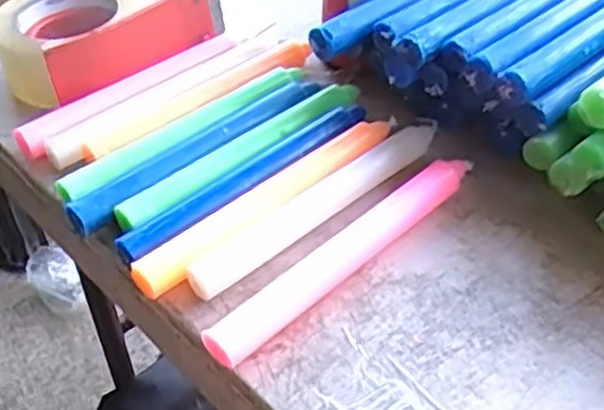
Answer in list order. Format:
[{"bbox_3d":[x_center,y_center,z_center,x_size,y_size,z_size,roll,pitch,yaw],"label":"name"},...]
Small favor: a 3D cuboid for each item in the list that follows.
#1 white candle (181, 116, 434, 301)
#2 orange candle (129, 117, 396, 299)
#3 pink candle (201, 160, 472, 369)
[{"bbox_3d":[0.015,-0.002,0.463,0.199,0.015,0.021,-33,51,-29],"label":"white candle"},{"bbox_3d":[-0.016,-0.003,0.465,0.200,0.020,0.025,-34,52,-29],"label":"orange candle"},{"bbox_3d":[0.029,0.027,0.430,0.204,0.018,0.019,-34,52,-29],"label":"pink candle"}]

